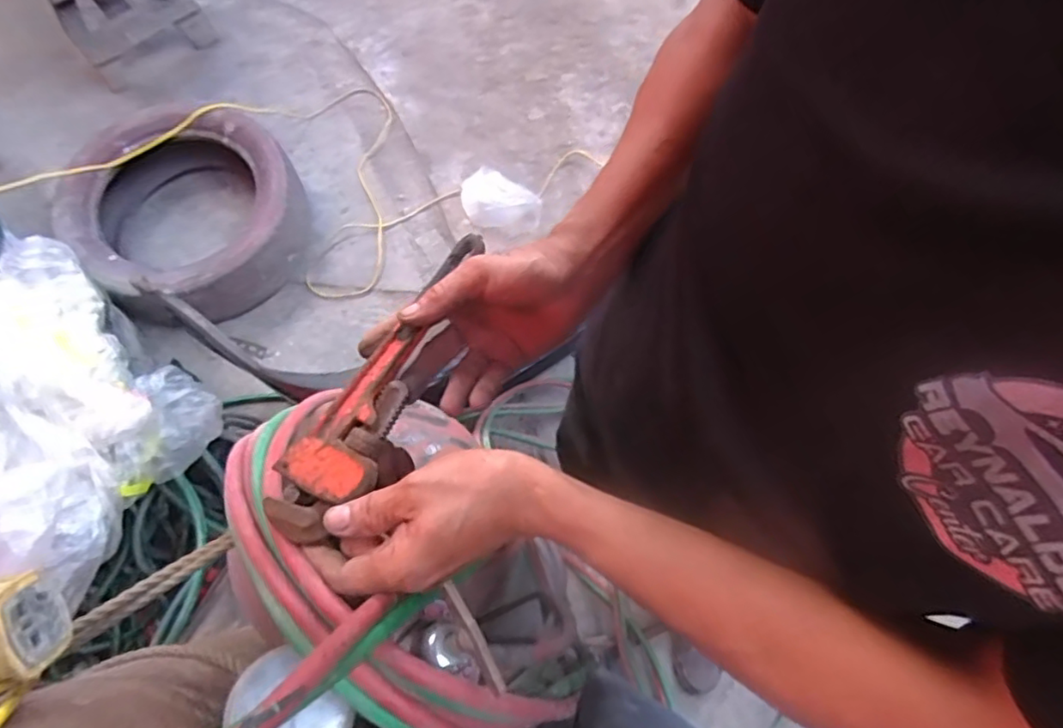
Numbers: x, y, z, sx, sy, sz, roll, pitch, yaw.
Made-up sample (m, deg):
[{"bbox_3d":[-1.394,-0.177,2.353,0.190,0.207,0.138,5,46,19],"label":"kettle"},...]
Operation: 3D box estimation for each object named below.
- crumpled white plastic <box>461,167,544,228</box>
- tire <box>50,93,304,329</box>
[{"bbox_3d":[-0.074,-0.438,1.546,0.216,0.098,0.158,9,70,0],"label":"crumpled white plastic"},{"bbox_3d":[-0.822,-0.371,1.450,0.499,0.202,0.515,1,70,-3],"label":"tire"}]

